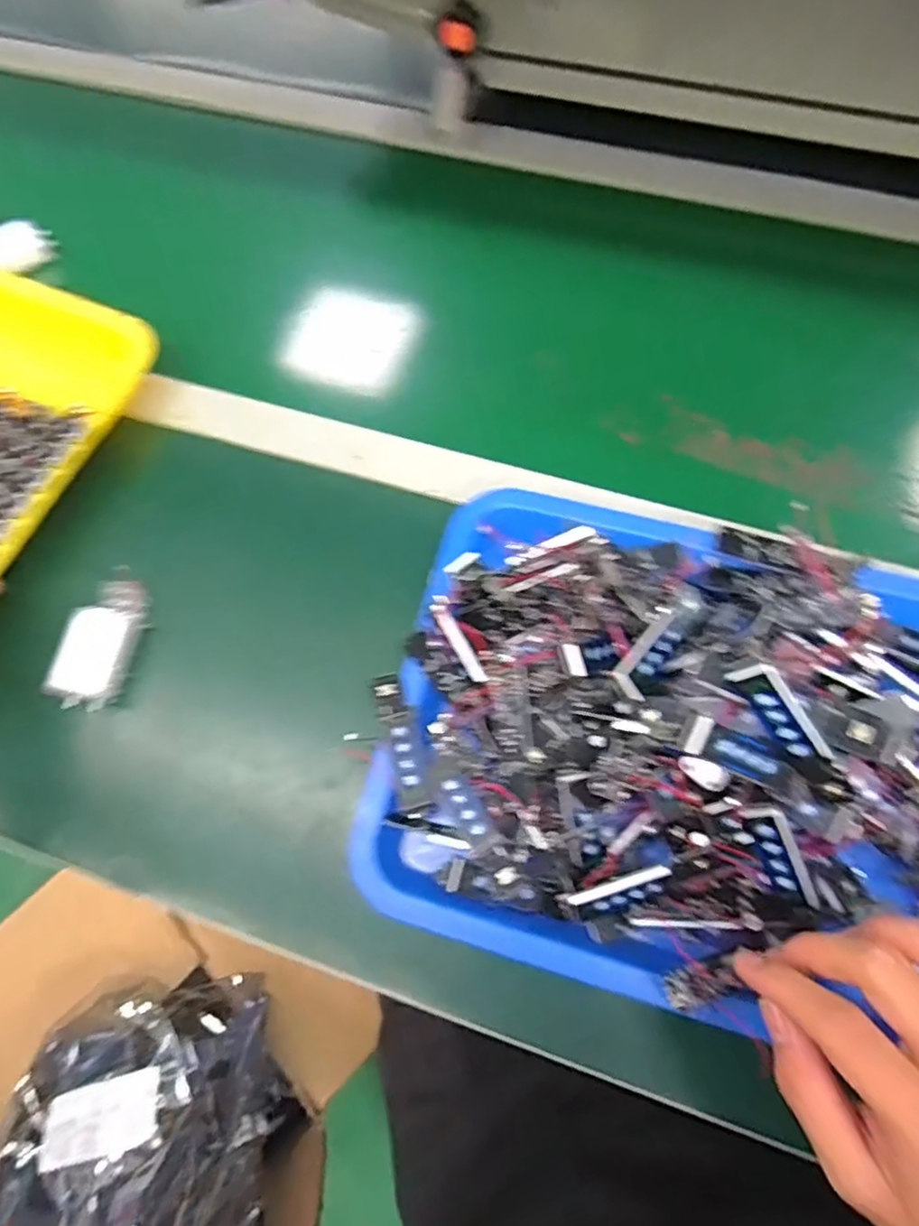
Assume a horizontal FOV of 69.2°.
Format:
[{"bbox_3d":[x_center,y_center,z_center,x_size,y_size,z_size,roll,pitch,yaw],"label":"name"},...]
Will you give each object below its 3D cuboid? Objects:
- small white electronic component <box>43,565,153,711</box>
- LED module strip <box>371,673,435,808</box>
[{"bbox_3d":[-0.228,0.016,0.426,0.040,0.018,0.090,10,70,6],"label":"small white electronic component"},{"bbox_3d":[-0.032,0.070,0.373,0.019,0.009,0.076,-17,69,-4],"label":"LED module strip"}]

